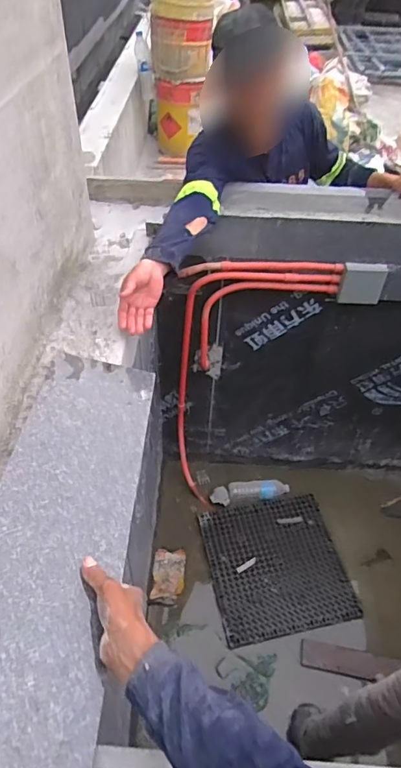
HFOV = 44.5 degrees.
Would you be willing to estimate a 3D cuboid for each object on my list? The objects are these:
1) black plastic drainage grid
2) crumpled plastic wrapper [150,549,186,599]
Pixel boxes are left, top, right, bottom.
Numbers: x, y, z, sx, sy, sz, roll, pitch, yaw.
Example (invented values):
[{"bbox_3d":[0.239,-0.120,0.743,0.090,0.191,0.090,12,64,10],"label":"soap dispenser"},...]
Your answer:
[{"bbox_3d":[0.282,0.678,1.855,0.486,0.039,0.494,-10,51,-8],"label":"black plastic drainage grid"},{"bbox_3d":[-0.117,0.702,1.818,0.116,0.016,0.180,4,47,1],"label":"crumpled plastic wrapper"}]

